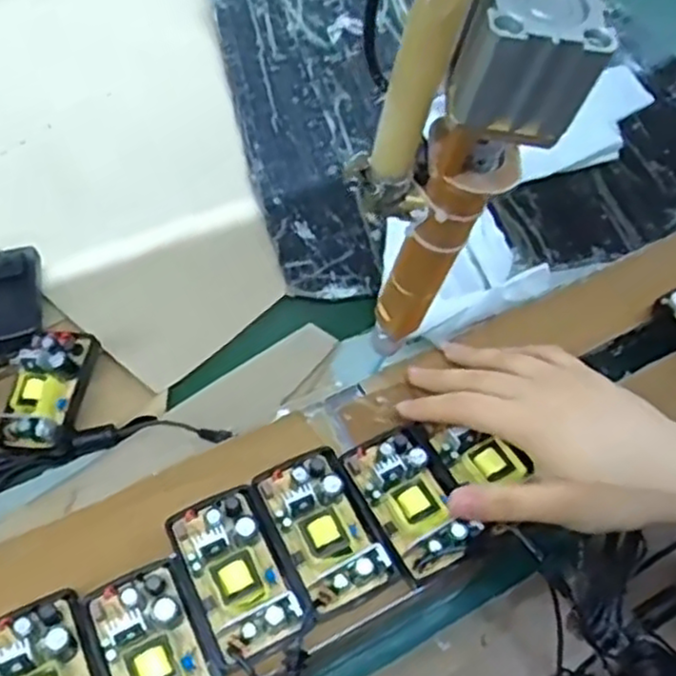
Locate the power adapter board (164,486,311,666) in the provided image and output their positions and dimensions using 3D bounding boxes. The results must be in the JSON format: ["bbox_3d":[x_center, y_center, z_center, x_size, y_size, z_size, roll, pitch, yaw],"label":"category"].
[{"bbox_3d":[-0.049,0.112,0.356,0.047,0.020,0.081,-23,59,-20],"label":"power adapter board"}]

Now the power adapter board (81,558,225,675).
[{"bbox_3d":[-0.084,0.144,0.332,0.046,0.020,0.081,-23,59,-20],"label":"power adapter board"}]

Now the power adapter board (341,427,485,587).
[{"bbox_3d":[0.042,0.082,0.387,0.047,0.022,0.079,-25,61,-18],"label":"power adapter board"}]

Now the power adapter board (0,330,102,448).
[{"bbox_3d":[-0.186,0.033,0.468,0.046,0.029,0.077,9,56,3],"label":"power adapter board"}]

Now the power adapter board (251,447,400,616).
[{"bbox_3d":[-0.007,0.092,0.372,0.048,0.019,0.078,-23,59,-20],"label":"power adapter board"}]

